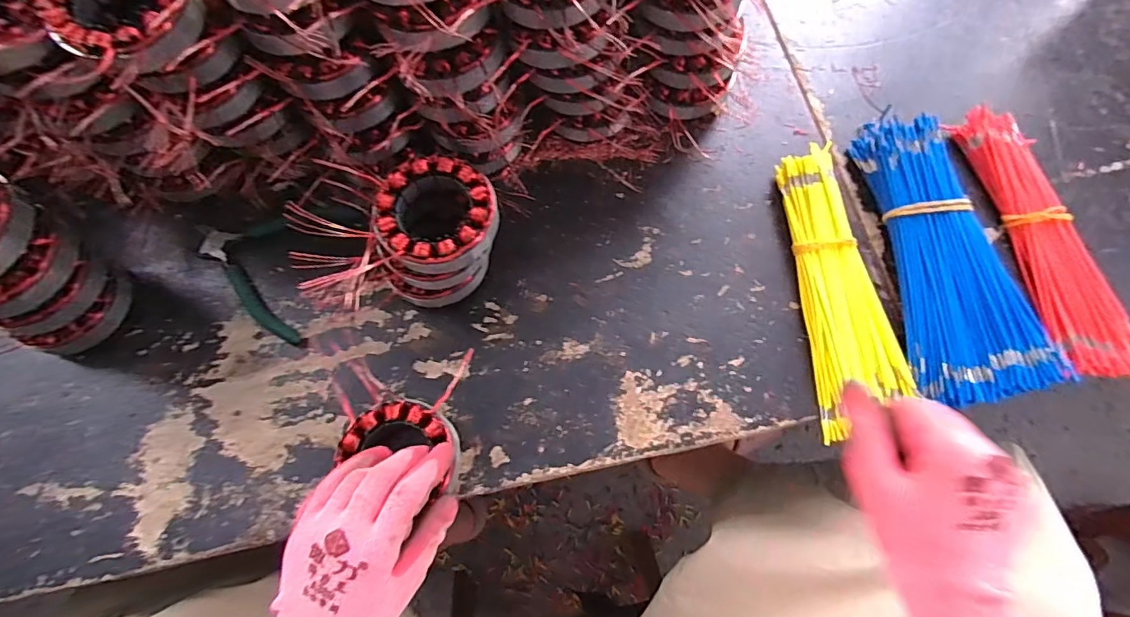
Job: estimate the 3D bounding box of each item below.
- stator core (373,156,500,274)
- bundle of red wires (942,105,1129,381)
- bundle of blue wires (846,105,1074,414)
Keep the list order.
[{"bbox_3d":[-0.096,-0.071,0.372,0.087,0.024,0.088,-1,72,2],"label":"stator core"},{"bbox_3d":[0.400,-0.060,0.419,0.058,0.021,0.243,-11,72,-1],"label":"bundle of red wires"},{"bbox_3d":[0.312,-0.050,0.413,0.097,0.036,0.250,-7,72,0],"label":"bundle of blue wires"}]

